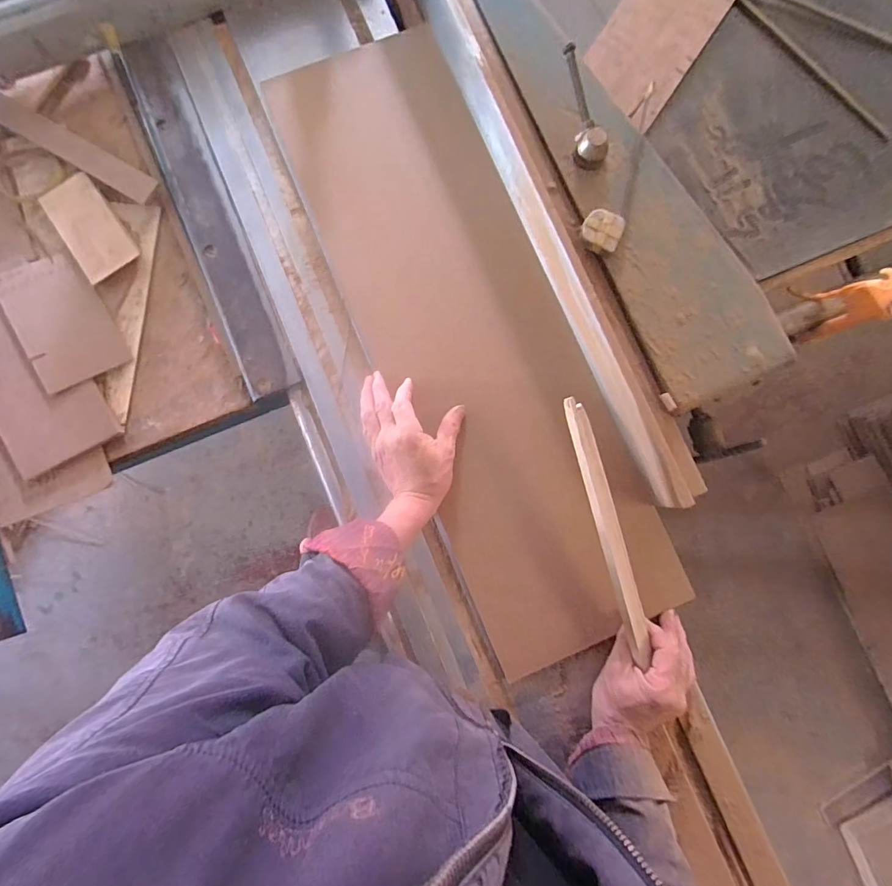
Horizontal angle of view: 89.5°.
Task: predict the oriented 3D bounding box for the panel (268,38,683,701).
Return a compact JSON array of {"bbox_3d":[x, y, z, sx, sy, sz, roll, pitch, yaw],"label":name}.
[{"bbox_3d":[0.028,-0.138,0.559,0.234,0.025,0.795,-23,86,1],"label":"panel"}]

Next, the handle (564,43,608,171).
[{"bbox_3d":[0.158,-0.382,0.515,0.029,0.036,0.118,-17,100,-2],"label":"handle"}]

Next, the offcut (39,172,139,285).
[{"bbox_3d":[-0.470,-0.284,0.594,0.070,0.012,0.140,-34,85,-4],"label":"offcut"}]

